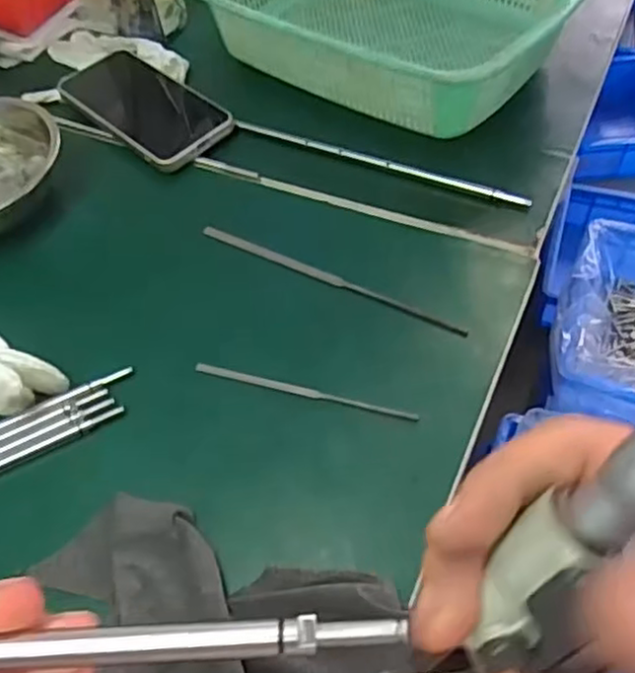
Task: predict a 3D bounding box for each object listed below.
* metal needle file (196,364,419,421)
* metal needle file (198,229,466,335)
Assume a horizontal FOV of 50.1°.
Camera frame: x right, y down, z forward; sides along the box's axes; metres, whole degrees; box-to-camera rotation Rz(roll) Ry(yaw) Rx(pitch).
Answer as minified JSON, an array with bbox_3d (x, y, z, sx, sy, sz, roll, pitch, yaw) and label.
[{"bbox_3d":[-0.009,0.032,0.404,0.138,0.004,0.006,13,59,13],"label":"metal needle file"},{"bbox_3d":[0.006,-0.039,0.453,0.197,0.004,0.009,23,61,19],"label":"metal needle file"}]

